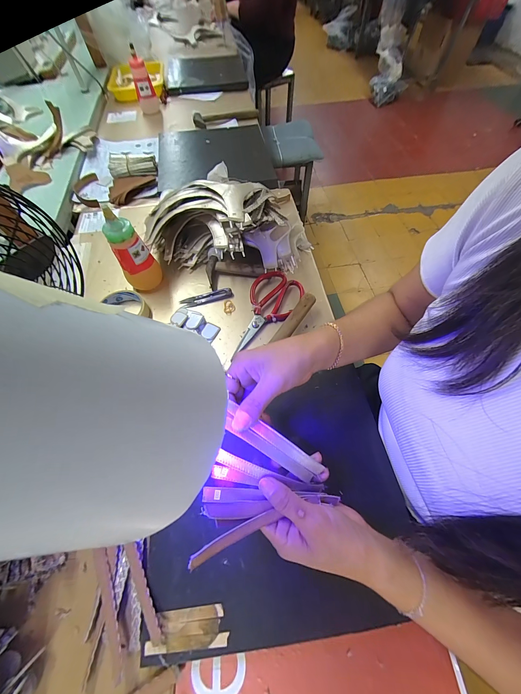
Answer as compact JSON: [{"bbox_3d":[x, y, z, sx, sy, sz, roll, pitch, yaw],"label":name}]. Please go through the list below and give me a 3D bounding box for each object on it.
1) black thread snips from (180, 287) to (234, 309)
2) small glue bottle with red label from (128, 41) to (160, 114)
[{"bbox_3d":[-0.103,-0.094,0.499,0.098,0.010,0.025,-15,62,-8],"label":"black thread snips"},{"bbox_3d":[-0.376,-0.849,0.832,0.058,0.153,0.058,-16,63,-9],"label":"small glue bottle with red label"}]

